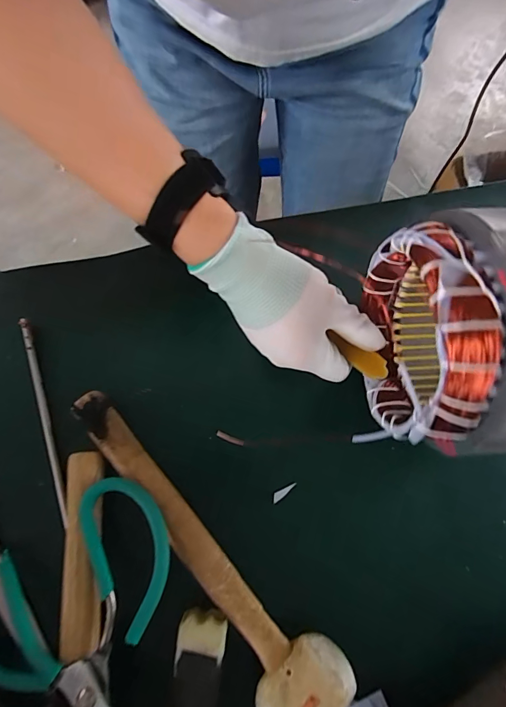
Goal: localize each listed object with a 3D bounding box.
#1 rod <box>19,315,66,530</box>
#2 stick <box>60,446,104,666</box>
[{"bbox_3d":[-0.163,0.047,0.303,0.009,0.009,0.167,-19,72,-9],"label":"rod"},{"bbox_3d":[-0.116,0.132,0.264,0.027,0.011,0.125,-4,70,-4],"label":"stick"}]

